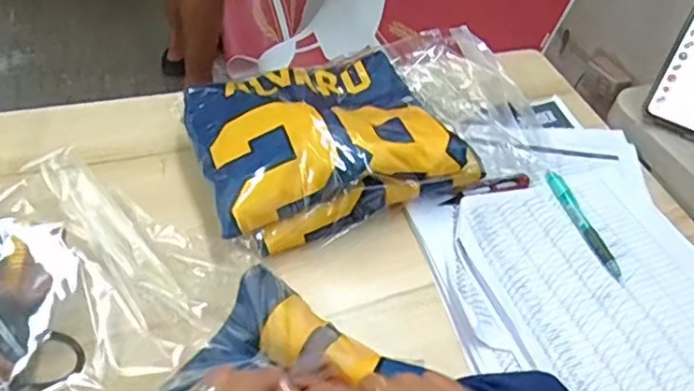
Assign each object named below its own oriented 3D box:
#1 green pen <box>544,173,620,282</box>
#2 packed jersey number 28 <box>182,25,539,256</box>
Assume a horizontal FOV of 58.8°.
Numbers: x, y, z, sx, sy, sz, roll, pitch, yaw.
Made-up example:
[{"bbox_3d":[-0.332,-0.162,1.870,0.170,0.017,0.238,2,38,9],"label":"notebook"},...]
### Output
[{"bbox_3d":[0.234,0.026,0.613,0.018,0.014,0.135,-7,43,-13],"label":"green pen"},{"bbox_3d":[0.022,-0.072,0.646,0.356,0.082,0.211,-18,47,-23],"label":"packed jersey number 28"}]

